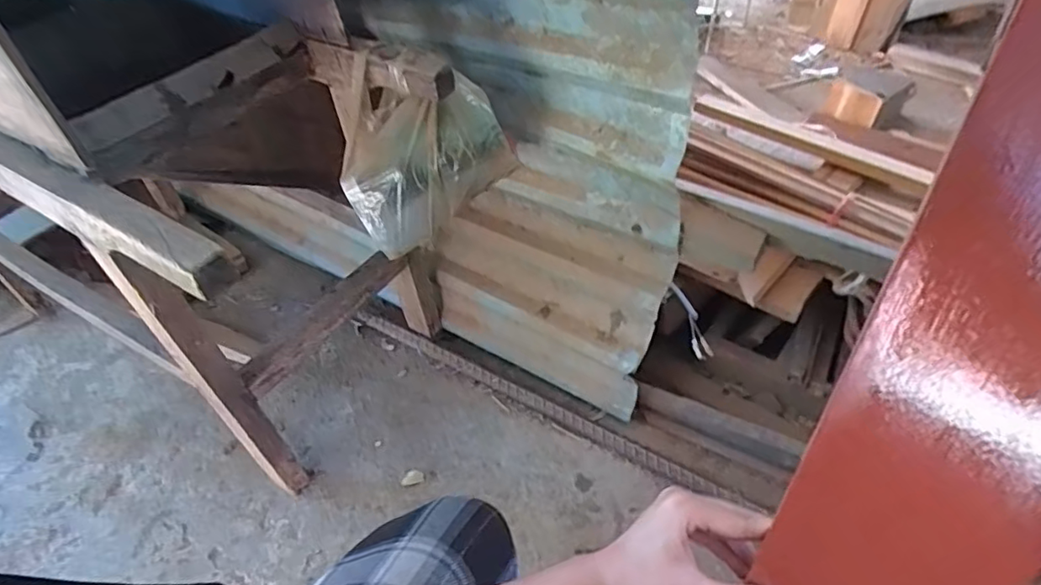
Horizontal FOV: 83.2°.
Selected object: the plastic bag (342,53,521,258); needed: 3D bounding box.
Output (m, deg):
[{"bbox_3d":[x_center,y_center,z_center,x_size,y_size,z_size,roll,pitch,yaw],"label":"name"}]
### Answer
[{"bbox_3d":[-0.117,-0.173,0.738,0.198,0.229,0.140,1,48,11],"label":"plastic bag"}]

